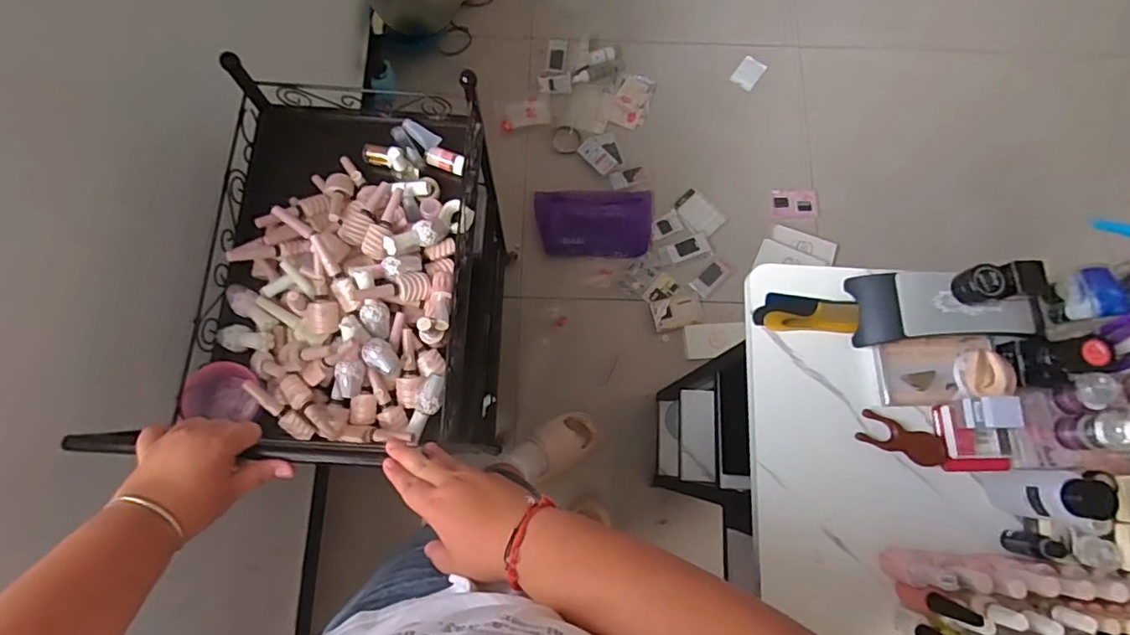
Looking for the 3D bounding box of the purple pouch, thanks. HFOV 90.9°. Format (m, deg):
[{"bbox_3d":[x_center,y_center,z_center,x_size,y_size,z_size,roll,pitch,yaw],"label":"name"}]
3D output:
[{"bbox_3d":[0.072,-0.245,1.427,0.291,0.091,0.172,-2,71,-2],"label":"purple pouch"}]

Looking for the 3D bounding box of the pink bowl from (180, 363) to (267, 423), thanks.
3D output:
[{"bbox_3d":[-0.418,0.094,0.694,0.084,0.045,0.073,11,71,2],"label":"pink bowl"}]

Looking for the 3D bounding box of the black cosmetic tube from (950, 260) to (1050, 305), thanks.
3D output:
[{"bbox_3d":[0.465,-0.037,0.588,0.098,0.034,0.036,-6,71,-3],"label":"black cosmetic tube"}]

